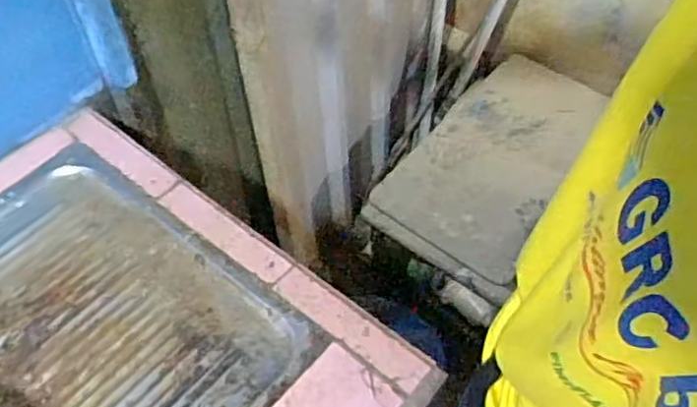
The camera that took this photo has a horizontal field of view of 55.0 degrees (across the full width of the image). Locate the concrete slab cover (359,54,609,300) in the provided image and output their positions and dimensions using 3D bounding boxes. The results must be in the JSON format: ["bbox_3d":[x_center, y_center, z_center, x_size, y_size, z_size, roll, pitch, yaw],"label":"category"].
[{"bbox_3d":[0.324,-0.091,1.391,0.335,0.041,0.570,32,59,22],"label":"concrete slab cover"}]

